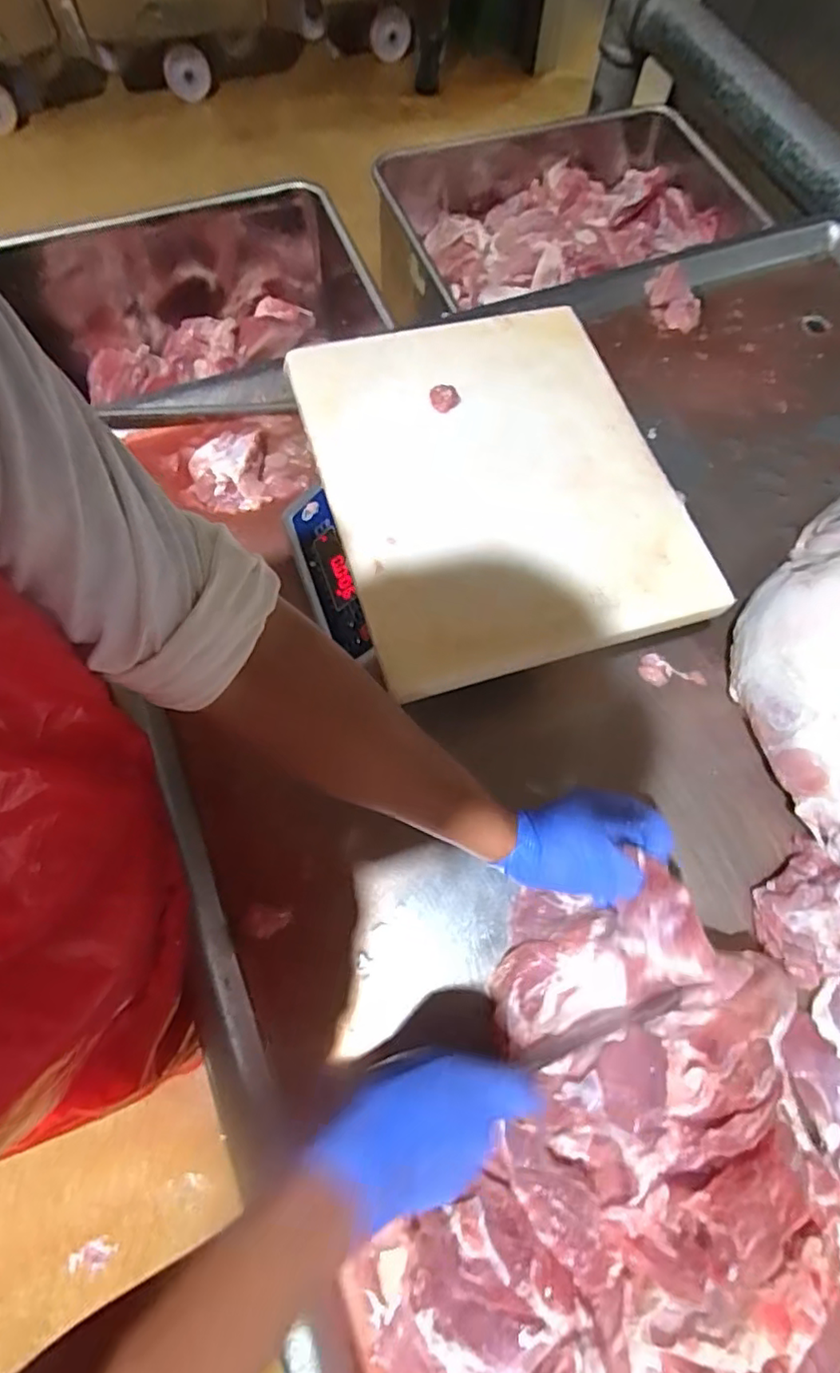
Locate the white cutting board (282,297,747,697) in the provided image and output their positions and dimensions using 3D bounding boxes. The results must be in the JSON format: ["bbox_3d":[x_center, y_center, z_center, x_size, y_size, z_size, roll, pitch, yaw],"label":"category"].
[{"bbox_3d":[0.068,-0.192,0.545,0.301,0.024,0.362,-16,70,-8],"label":"white cutting board"}]

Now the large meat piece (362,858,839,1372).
[{"bbox_3d":[0.142,0.348,0.425,0.261,0.104,0.367,26,70,8],"label":"large meat piece"}]

